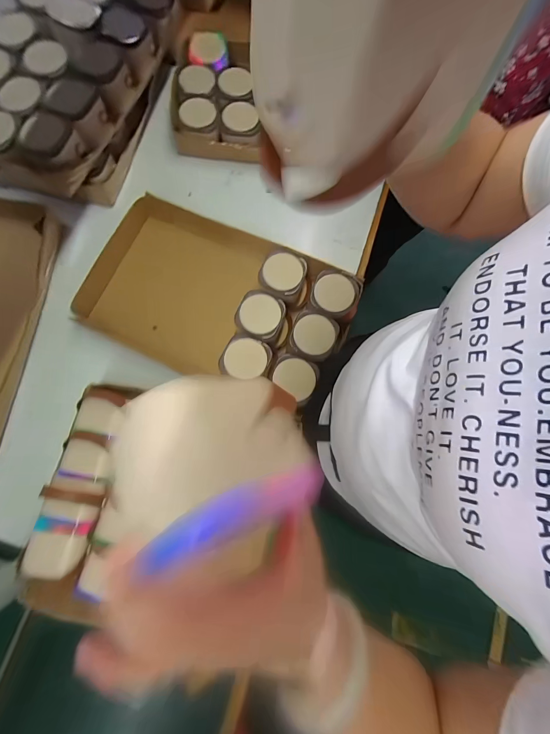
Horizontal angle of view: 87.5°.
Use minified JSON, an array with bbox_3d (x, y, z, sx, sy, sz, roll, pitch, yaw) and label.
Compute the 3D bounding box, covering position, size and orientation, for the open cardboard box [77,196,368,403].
[{"bbox_3d":[-0.111,-0.132,0.592,0.494,0.108,0.291,21,76,4],"label":"open cardboard box"}]

